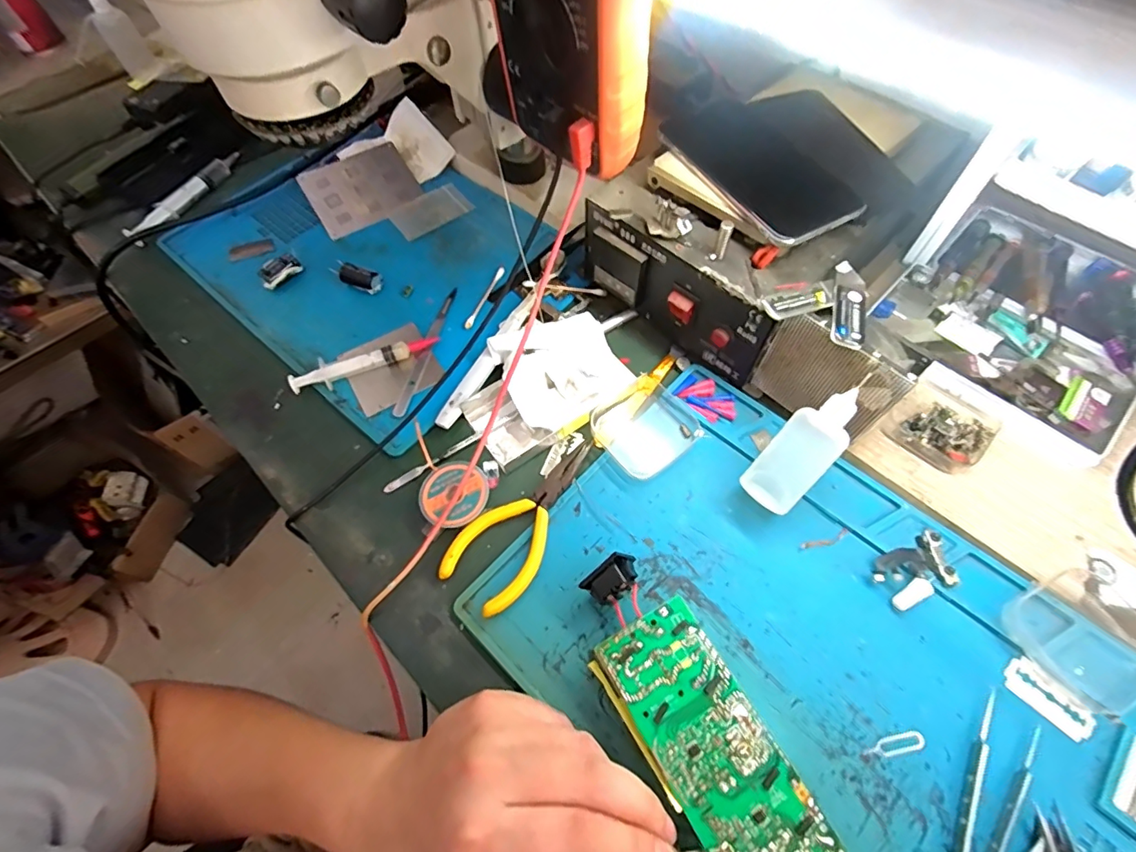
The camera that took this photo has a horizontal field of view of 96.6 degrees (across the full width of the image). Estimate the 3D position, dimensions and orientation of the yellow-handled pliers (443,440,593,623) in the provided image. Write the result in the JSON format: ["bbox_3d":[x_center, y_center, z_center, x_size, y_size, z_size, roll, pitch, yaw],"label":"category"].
[{"bbox_3d":[-0.024,0.058,0.332,0.054,0.011,0.129,34,68,19],"label":"yellow-handled pliers"}]

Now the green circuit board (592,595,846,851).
[{"bbox_3d":[0.072,0.163,0.261,0.056,0.026,0.132,-28,64,-12],"label":"green circuit board"}]

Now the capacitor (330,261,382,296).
[{"bbox_3d":[-0.184,-0.129,0.438,0.043,0.020,0.015,19,64,12],"label":"capacitor"}]

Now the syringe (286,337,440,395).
[{"bbox_3d":[-0.158,-0.050,0.394,0.112,0.015,0.018,-21,63,-9],"label":"syringe"}]

